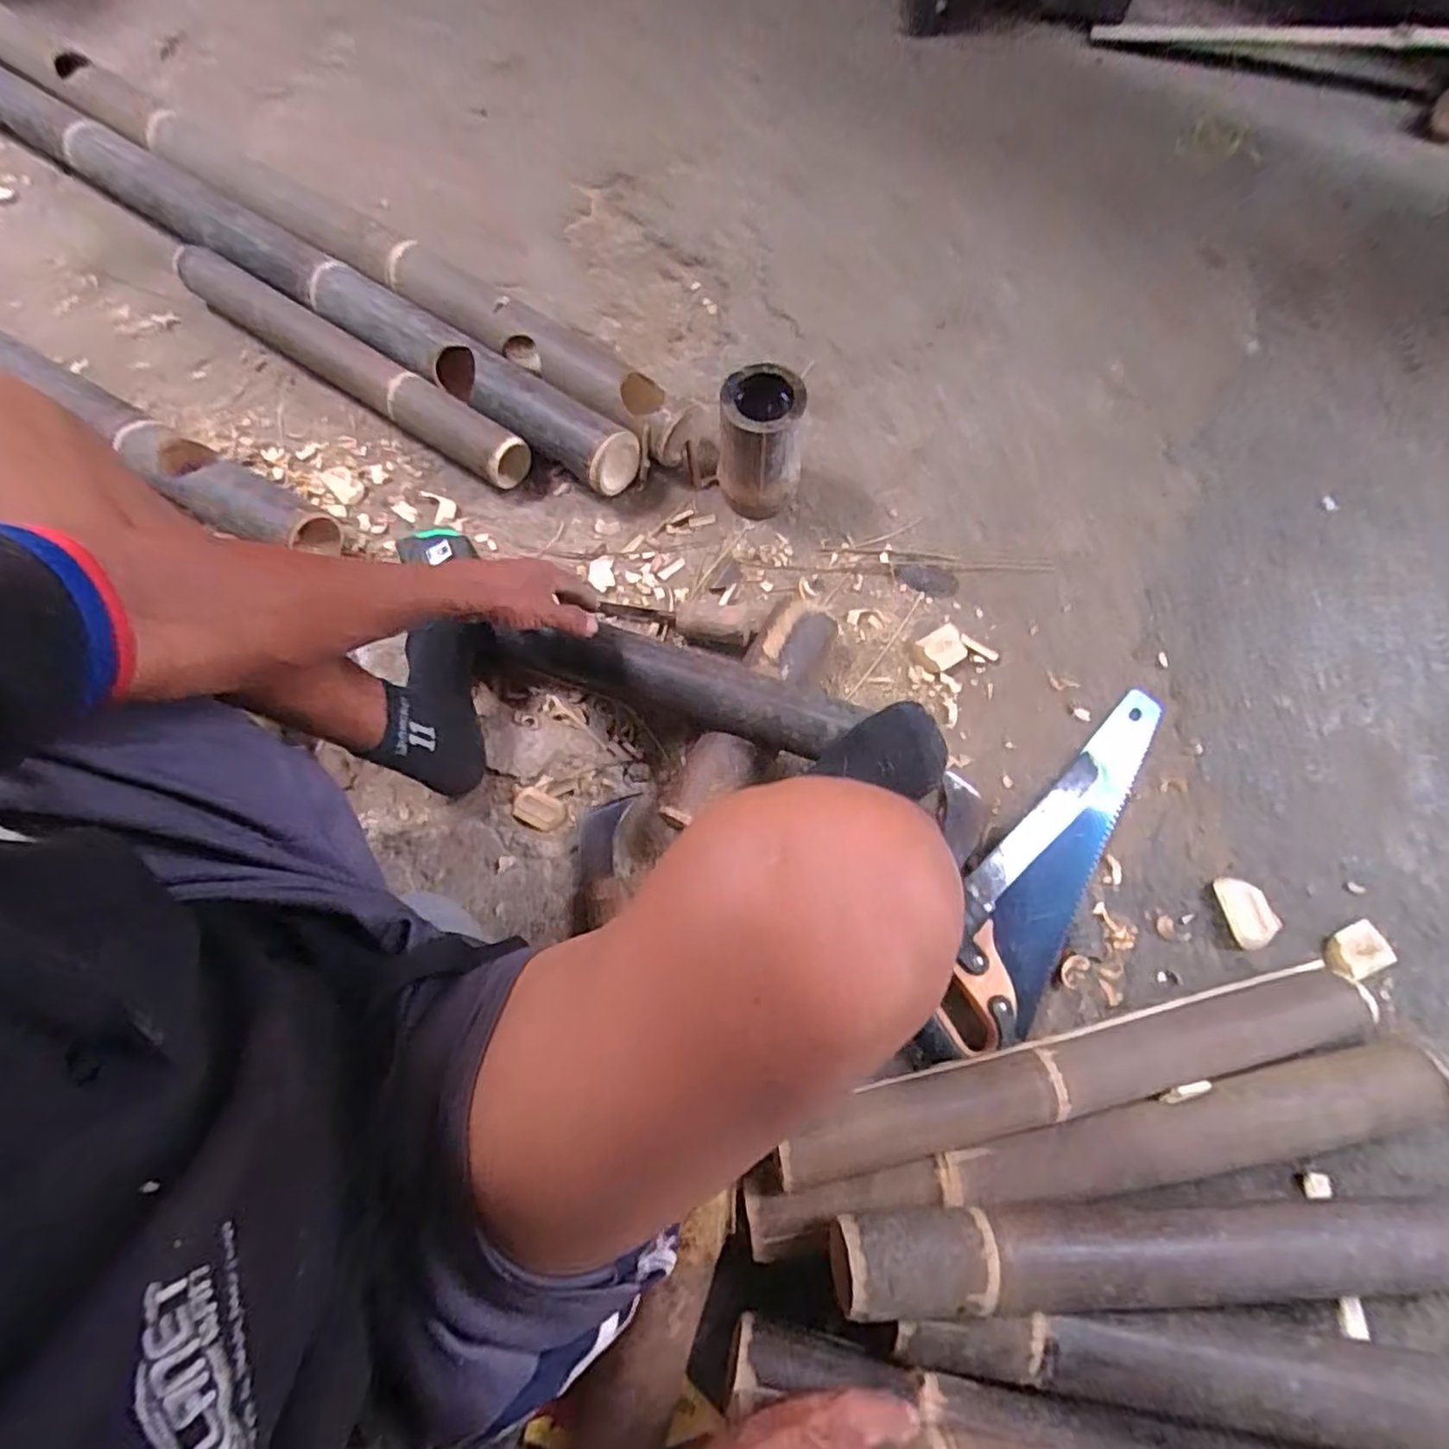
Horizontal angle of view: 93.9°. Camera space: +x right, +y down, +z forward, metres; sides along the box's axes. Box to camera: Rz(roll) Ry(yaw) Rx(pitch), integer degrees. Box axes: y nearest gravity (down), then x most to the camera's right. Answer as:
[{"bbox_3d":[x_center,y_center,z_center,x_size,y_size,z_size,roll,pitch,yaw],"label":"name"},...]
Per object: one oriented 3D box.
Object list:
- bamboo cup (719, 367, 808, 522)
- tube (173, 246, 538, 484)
[{"bbox_3d":[0.040,-0.327,0.792,0.090,0.147,0.092,0,67,-1],"label":"bamboo cup"},{"bbox_3d":[-0.495,-0.467,0.882,0.580,0.066,0.060,33,73,11],"label":"tube"}]

